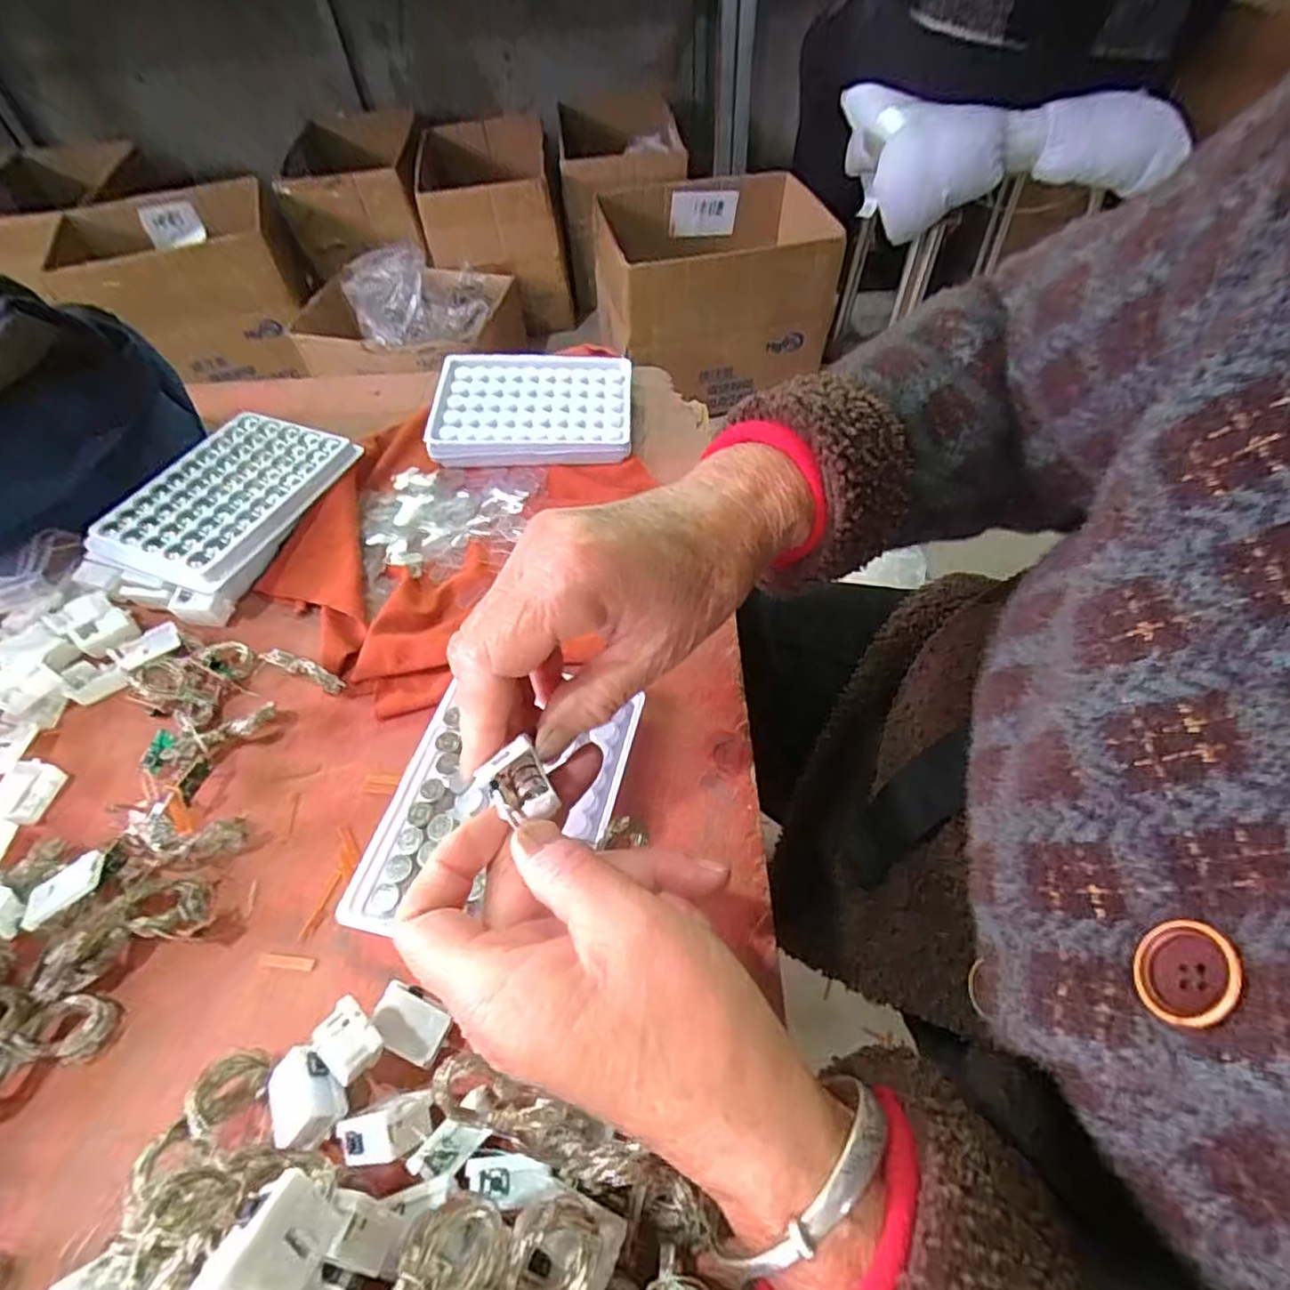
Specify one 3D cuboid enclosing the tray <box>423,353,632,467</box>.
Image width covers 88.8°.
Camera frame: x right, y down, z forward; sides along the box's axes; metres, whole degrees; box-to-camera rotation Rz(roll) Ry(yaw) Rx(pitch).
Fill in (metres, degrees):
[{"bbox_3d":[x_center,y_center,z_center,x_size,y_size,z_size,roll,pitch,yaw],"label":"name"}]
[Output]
[{"bbox_3d":[-0.076,-0.164,0.450,0.130,0.019,0.098,-2,55,2],"label":"tray"}]

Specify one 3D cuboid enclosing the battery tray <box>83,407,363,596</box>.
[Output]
[{"bbox_3d":[-0.248,-0.086,0.390,0.103,0.022,0.126,14,57,13],"label":"battery tray"}]

